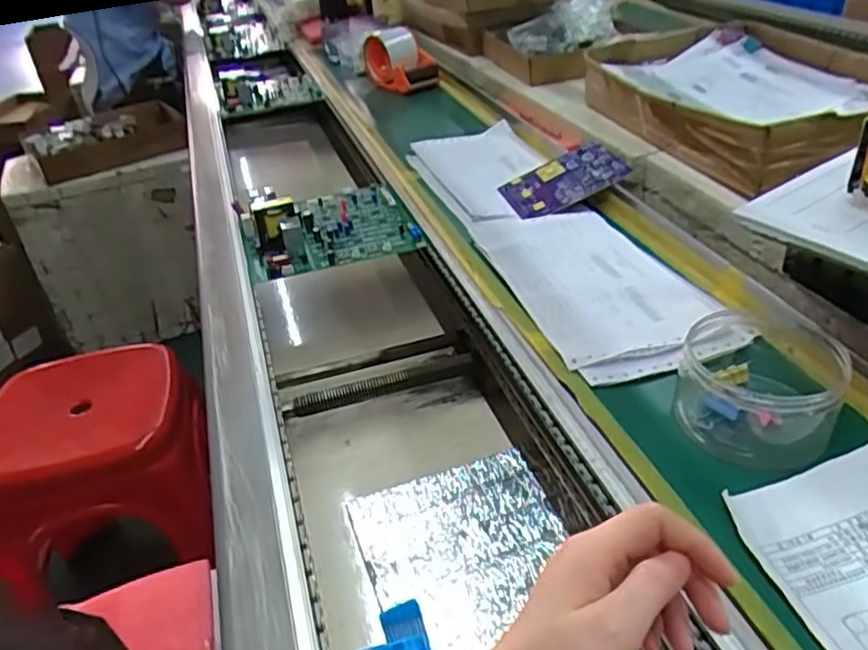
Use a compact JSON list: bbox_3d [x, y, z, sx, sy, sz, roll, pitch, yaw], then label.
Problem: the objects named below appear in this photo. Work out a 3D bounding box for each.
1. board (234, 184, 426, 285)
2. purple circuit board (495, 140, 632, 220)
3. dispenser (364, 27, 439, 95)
[{"bbox_3d":[-0.121,-0.114,0.753,0.177,0.046,0.170,-13,37,-13],"label":"board"},{"bbox_3d":[0.140,-0.158,0.740,0.125,0.010,0.088,-25,41,2],"label":"purple circuit board"},{"bbox_3d":[-0.058,-0.445,1.139,0.117,0.075,0.161,-5,36,-2],"label":"dispenser"}]

